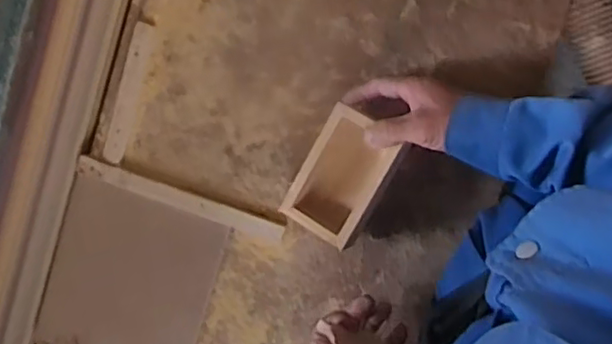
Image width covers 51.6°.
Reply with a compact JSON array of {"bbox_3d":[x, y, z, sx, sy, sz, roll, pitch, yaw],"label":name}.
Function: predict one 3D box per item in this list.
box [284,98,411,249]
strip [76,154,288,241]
[{"bbox_3d":[0.038,0.004,0.643,0.081,0.060,0.125,30,99,1],"label":"box"},{"bbox_3d":[-0.139,0.031,0.710,0.243,0.013,0.021,20,99,3],"label":"strip"}]

